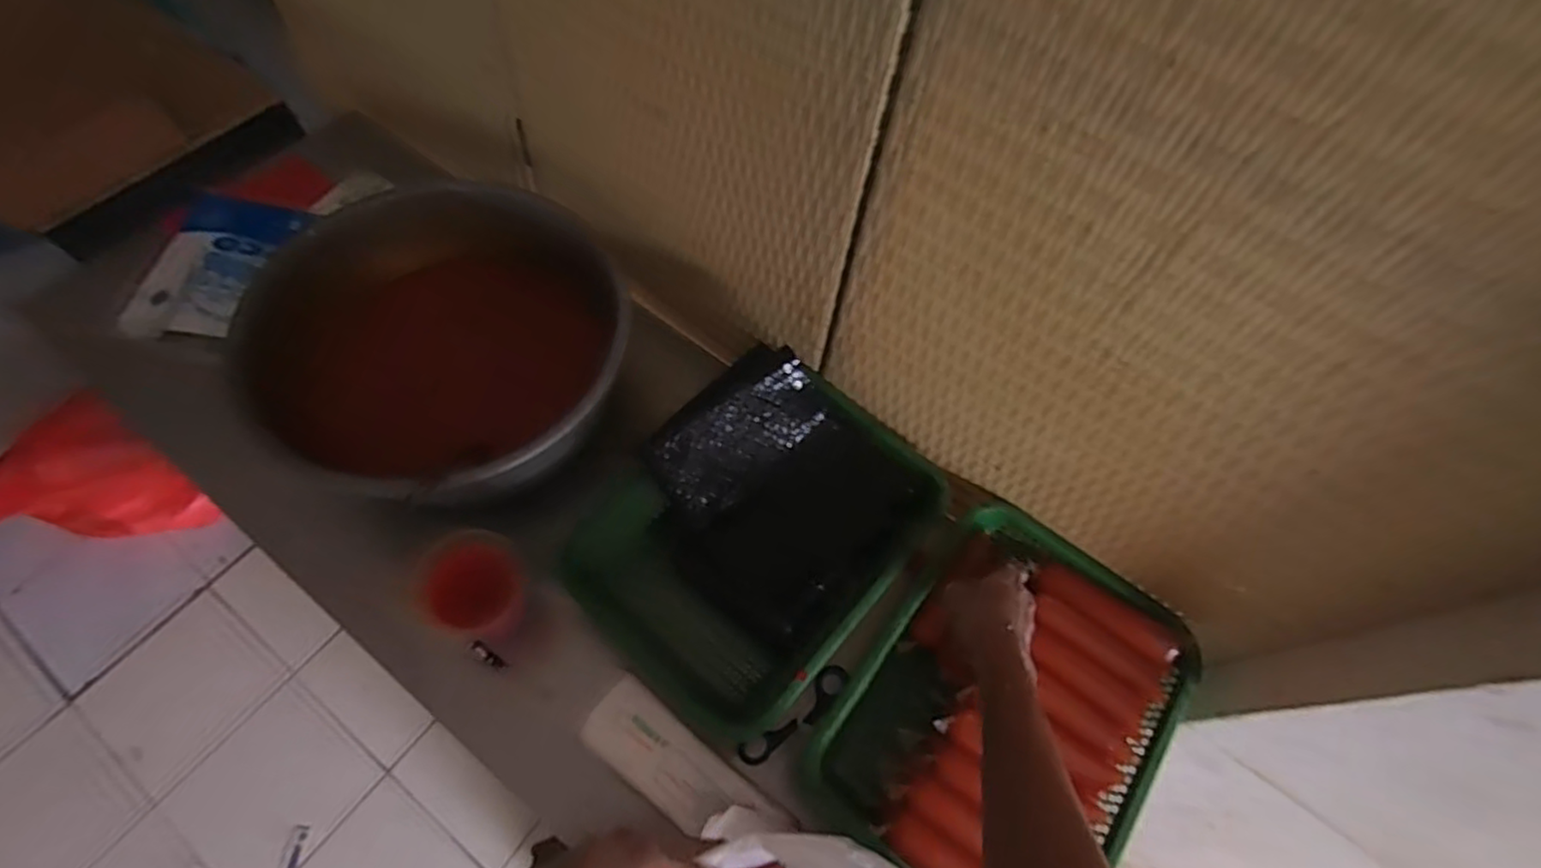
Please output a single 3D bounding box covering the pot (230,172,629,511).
[{"bbox_3d":[-0.328,-0.097,0.711,0.354,0.159,0.328,1,63,-3],"label":"pot"}]

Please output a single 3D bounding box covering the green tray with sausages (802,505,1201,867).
[{"bbox_3d":[0.222,0.264,0.649,0.250,0.093,0.346,36,66,14],"label":"green tray with sausages"}]

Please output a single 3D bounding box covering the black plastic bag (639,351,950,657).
[{"bbox_3d":[0.017,0.051,0.686,0.247,0.142,0.253,-40,72,-21],"label":"black plastic bag"}]

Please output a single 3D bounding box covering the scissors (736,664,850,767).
[{"bbox_3d":[0.027,0.283,0.672,0.134,0.017,0.030,-36,70,-19],"label":"scissors"}]

